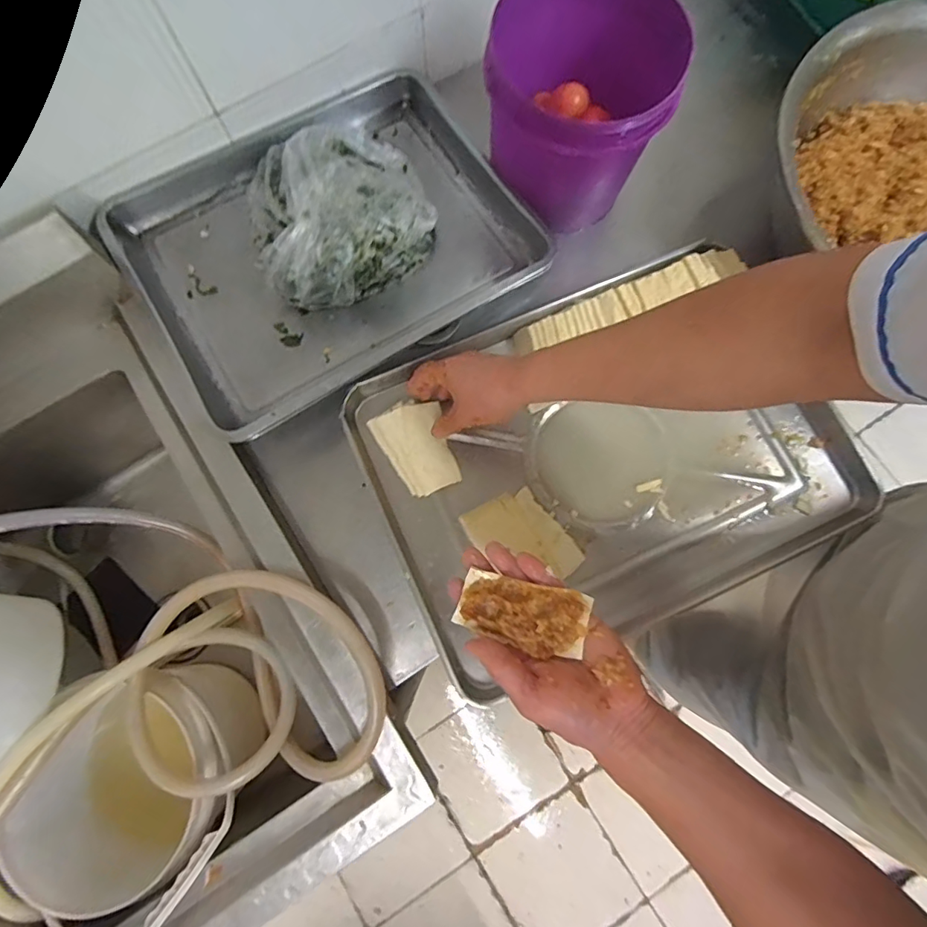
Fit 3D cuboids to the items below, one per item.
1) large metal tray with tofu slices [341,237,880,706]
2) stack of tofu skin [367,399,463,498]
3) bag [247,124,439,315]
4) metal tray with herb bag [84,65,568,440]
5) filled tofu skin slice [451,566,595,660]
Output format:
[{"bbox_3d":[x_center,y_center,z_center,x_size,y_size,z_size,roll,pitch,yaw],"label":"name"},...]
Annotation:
[{"bbox_3d":[0.172,-0.012,0.640,0.562,0.090,0.432,-25,79,-6],"label":"large metal tray with tofu slices"},{"bbox_3d":[-0.053,-0.023,0.625,0.087,0.020,0.122,-33,79,-7],"label":"stack of tofu skin"},{"bbox_3d":[-0.156,-0.322,0.621,0.233,0.110,0.205,-29,79,-6],"label":"bag"},{"bbox_3d":[-0.175,-0.297,0.630,0.475,0.120,0.381,-32,79,-7],"label":"metal tray with herb bag"},{"bbox_3d":[0.049,0.130,0.427,0.108,0.013,0.053,10,77,12],"label":"filled tofu skin slice"}]

